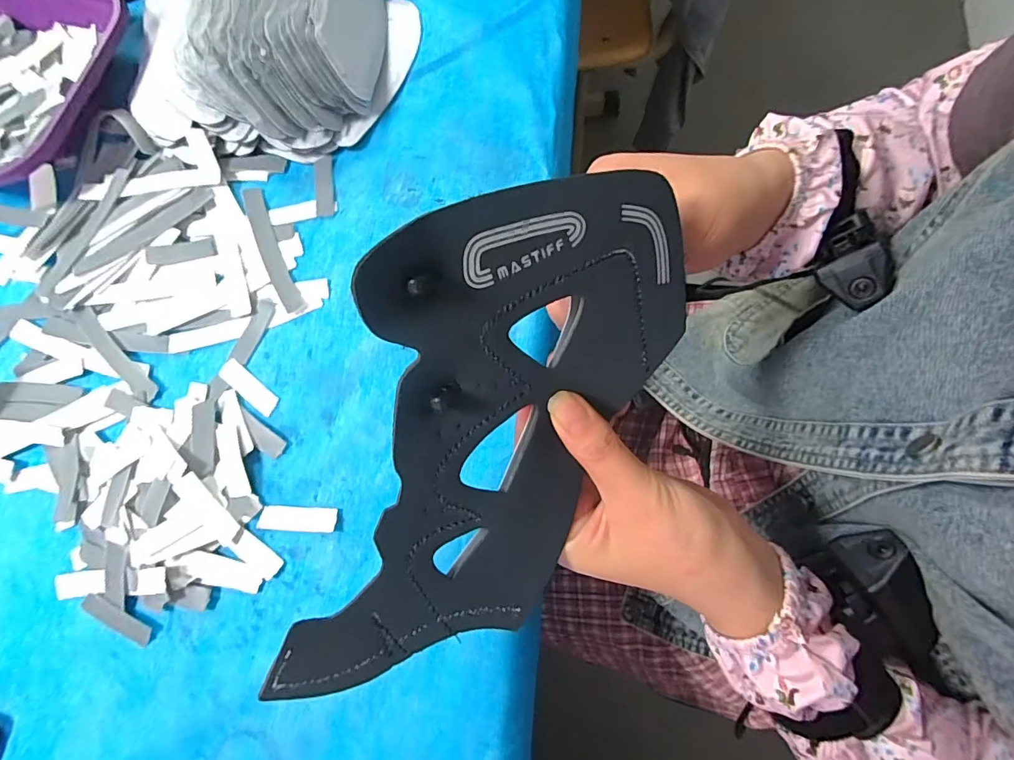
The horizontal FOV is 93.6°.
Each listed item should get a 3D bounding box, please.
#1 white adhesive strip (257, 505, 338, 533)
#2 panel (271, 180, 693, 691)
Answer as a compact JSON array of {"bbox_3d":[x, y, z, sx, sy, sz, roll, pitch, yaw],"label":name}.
[{"bbox_3d":[-0.124,0.082,0.283,0.045,0.004,0.014,2,74,4],"label":"white adhesive strip"},{"bbox_3d":[-0.002,0.019,0.182,0.122,0.013,0.197,11,99,-27],"label":"panel"}]

